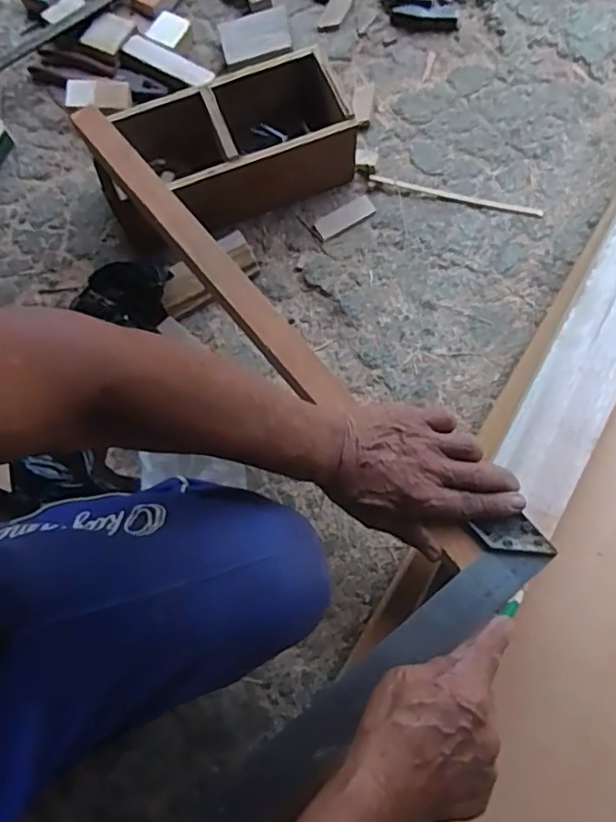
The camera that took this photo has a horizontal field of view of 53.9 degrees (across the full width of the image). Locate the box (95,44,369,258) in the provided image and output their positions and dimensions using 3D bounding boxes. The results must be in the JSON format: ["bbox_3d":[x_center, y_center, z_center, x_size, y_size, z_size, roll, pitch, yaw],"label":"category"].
[{"bbox_3d":[-0.096,-0.316,0.742,0.306,0.103,0.145,-23,76,-4],"label":"box"}]

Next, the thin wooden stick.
[{"bbox_3d":[0.185,-0.271,0.763,0.215,0.005,0.011,15,76,6],"label":"thin wooden stick"}]

